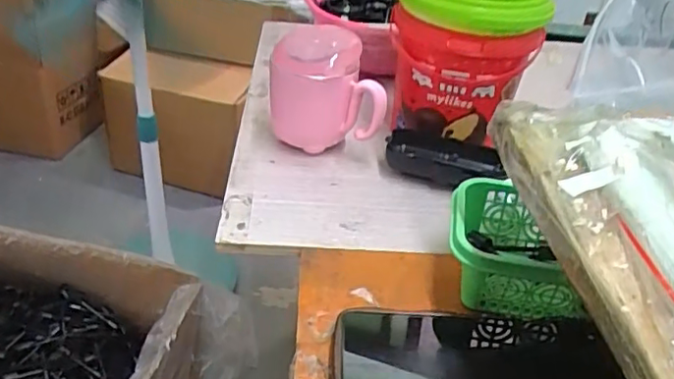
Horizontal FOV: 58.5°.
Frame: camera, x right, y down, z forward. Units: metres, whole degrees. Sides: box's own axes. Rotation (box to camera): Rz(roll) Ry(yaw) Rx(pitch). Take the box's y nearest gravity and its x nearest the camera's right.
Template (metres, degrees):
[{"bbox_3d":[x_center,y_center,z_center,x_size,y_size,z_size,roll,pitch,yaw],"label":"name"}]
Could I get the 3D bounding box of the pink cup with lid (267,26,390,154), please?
[{"bbox_3d":[-0.008,-0.096,0.559,0.108,0.099,0.093,10,34,5],"label":"pink cup with lid"}]

